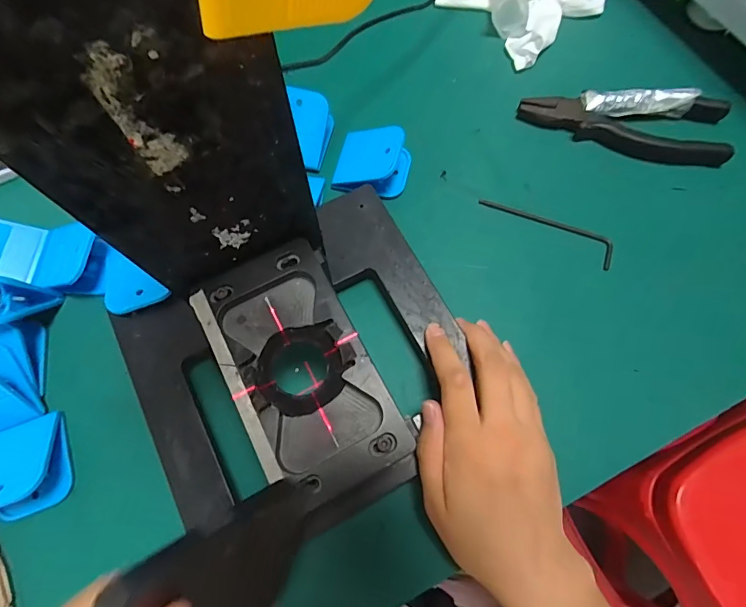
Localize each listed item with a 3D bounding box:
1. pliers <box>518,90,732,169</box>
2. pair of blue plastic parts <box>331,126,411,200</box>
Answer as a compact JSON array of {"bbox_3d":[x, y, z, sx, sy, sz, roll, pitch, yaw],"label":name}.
[{"bbox_3d":[0.196,-0.146,0.331,0.154,0.014,0.053,10,74,4],"label":"pliers"},{"bbox_3d":[0.000,-0.107,0.320,0.054,0.027,0.045,11,74,5],"label":"pair of blue plastic parts"}]

